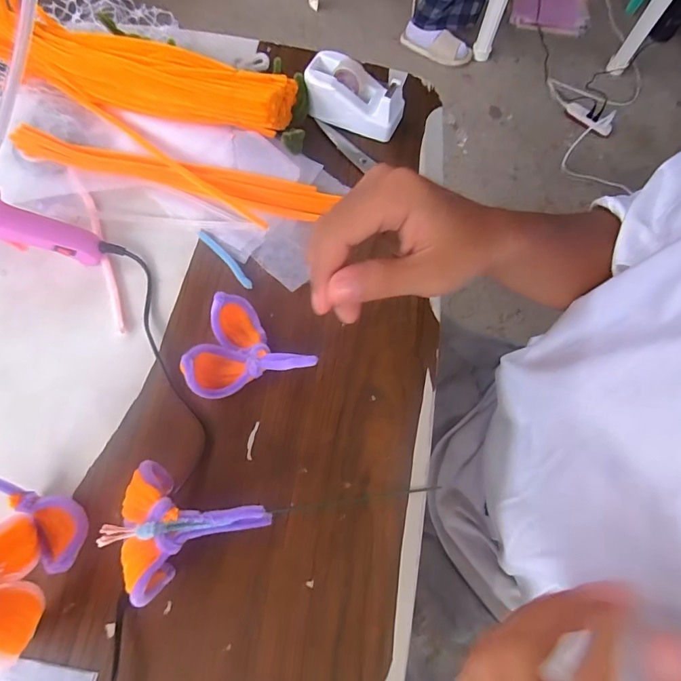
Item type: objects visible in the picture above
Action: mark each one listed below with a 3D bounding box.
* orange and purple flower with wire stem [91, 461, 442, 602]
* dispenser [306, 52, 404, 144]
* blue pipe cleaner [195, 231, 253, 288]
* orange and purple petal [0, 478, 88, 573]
[{"bbox_3d":[-0.046,0.123,0.302,0.215,0.059,0.082,2,70,-21],"label":"orange and purple flower with wire stem"},{"bbox_3d":[0.016,-0.257,0.445,0.102,0.044,0.054,26,68,7],"label":"dispenser"},{"bbox_3d":[-0.104,-0.076,0.385,0.010,0.006,0.077,-39,76,-17],"label":"blue pipe cleaner"},{"bbox_3d":[-0.207,0.105,0.278,0.107,0.037,0.030,43,72,12],"label":"orange and purple petal"}]

